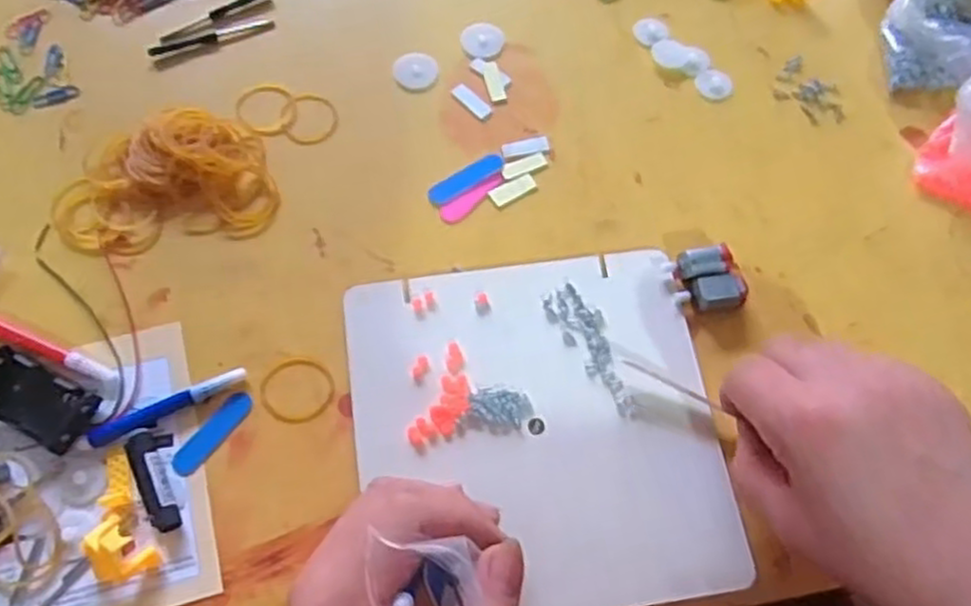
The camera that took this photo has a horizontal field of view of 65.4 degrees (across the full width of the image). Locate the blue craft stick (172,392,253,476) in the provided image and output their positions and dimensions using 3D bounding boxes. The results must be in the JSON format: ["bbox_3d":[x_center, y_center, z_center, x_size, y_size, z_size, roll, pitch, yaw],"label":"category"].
[{"bbox_3d":[-0.133,0.064,0.370,0.013,0.004,0.047,36,69,13],"label":"blue craft stick"}]

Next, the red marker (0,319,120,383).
[{"bbox_3d":[-0.221,0.022,0.379,0.079,0.007,0.009,22,67,7],"label":"red marker"}]

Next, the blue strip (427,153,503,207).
[{"bbox_3d":[-0.011,-0.072,0.434,0.049,0.004,0.014,-33,72,-15],"label":"blue strip"}]

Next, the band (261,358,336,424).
[{"bbox_3d":[-0.095,0.044,0.385,0.037,0.004,0.033,18,67,5],"label":"band"}]

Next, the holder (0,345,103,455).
[{"bbox_3d":[-0.219,0.045,0.363,0.060,0.016,0.031,26,68,9],"label":"holder"}]

